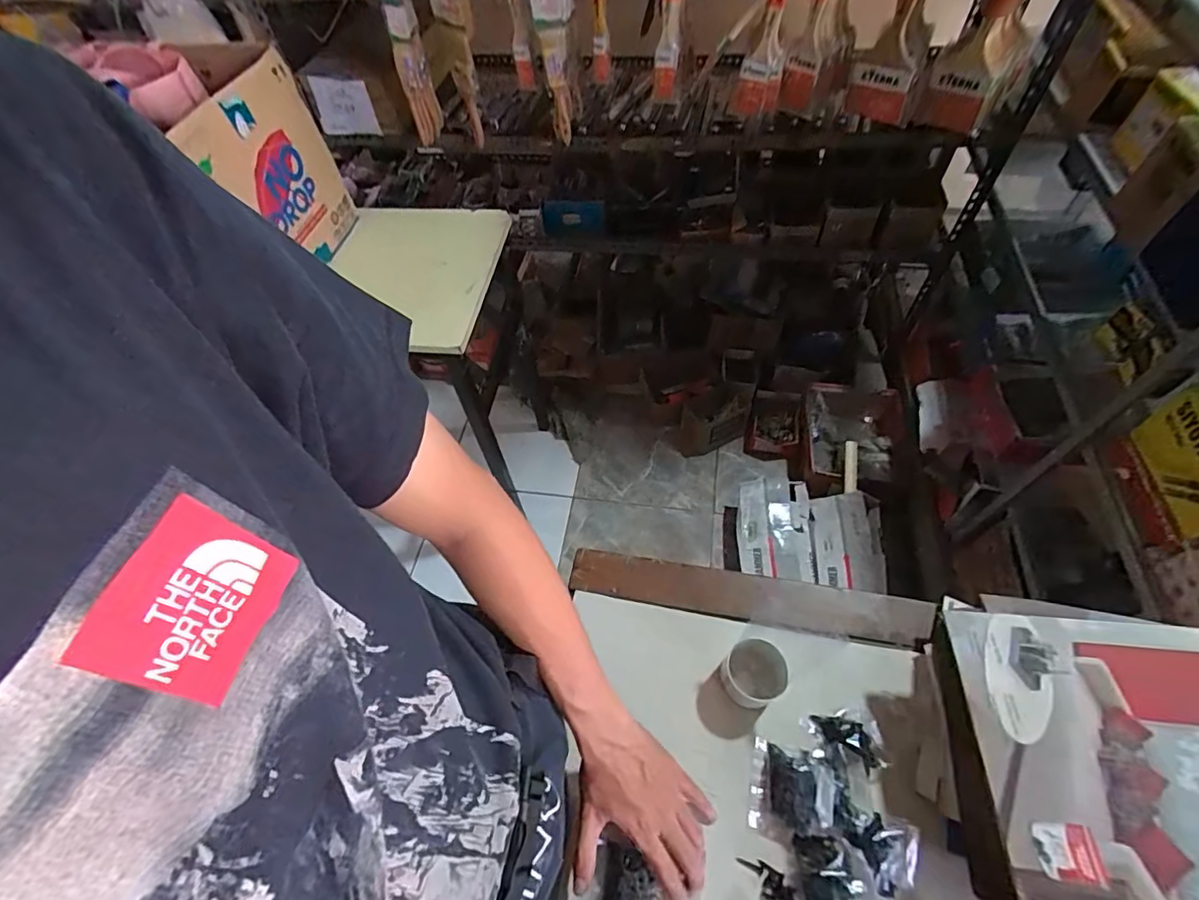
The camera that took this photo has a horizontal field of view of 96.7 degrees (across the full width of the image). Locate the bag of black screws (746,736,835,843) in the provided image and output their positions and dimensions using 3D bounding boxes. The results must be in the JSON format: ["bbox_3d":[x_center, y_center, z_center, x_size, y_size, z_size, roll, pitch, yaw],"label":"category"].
[{"bbox_3d":[0.179,0.323,0.501,0.070,0.024,0.075,13,59,12],"label":"bag of black screws"}]

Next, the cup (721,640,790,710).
[{"bbox_3d":[0.163,0.230,0.552,0.062,0.047,0.059,-2,55,3],"label":"cup"}]

